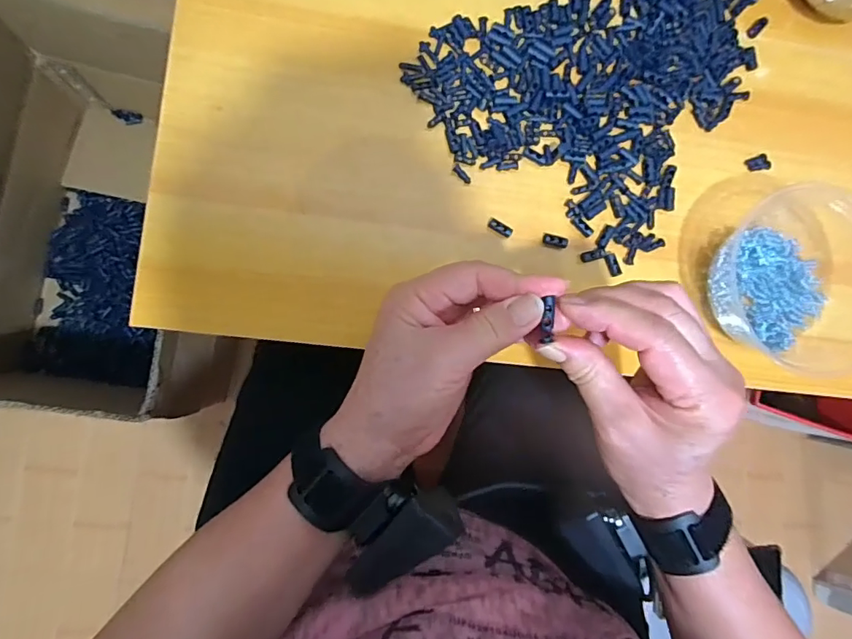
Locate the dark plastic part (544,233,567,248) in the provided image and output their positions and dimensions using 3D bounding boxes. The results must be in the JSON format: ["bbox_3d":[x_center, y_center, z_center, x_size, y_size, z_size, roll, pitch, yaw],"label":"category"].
[{"bbox_3d":[0.101,-0.061,0.388,0.020,0.004,0.009,13,86,-7],"label":"dark plastic part"}]

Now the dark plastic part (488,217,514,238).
[{"bbox_3d":[0.057,-0.071,0.381,0.020,0.004,0.009,31,84,-6],"label":"dark plastic part"}]

